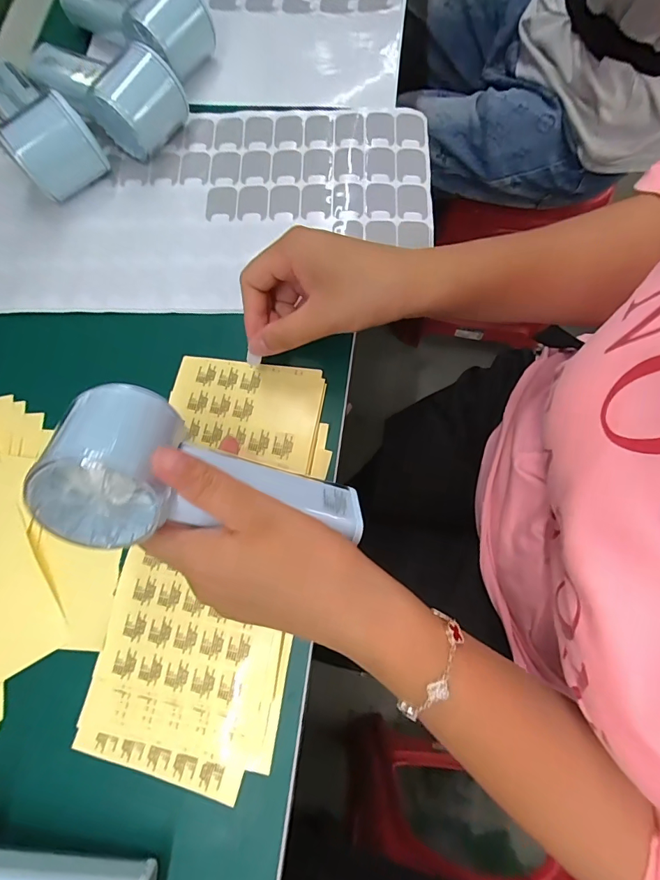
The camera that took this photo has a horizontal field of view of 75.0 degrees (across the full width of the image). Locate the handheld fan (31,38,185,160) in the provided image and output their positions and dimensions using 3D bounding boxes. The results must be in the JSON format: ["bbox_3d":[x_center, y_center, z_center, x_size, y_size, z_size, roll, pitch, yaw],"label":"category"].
[{"bbox_3d":[-0.197,-0.301,0.363,0.154,0.054,0.057,34,79,13],"label":"handheld fan"}]

